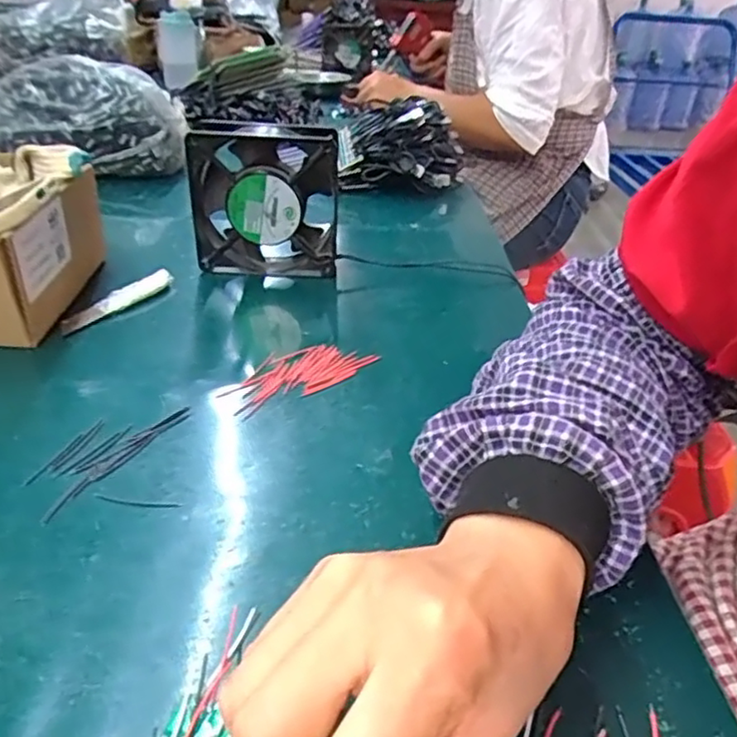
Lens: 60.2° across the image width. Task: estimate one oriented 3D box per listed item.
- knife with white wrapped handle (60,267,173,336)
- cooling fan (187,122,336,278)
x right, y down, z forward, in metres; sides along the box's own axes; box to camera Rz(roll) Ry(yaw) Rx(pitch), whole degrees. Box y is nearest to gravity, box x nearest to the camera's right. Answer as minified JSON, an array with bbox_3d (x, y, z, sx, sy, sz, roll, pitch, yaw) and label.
[{"bbox_3d":[-0.195,-0.054,0.499,0.019,0.016,0.108,22,38,29],"label":"knife with white wrapped handle"},{"bbox_3d":[-0.087,-0.133,0.536,0.120,0.126,0.040,-2,33,-5],"label":"cooling fan"}]

